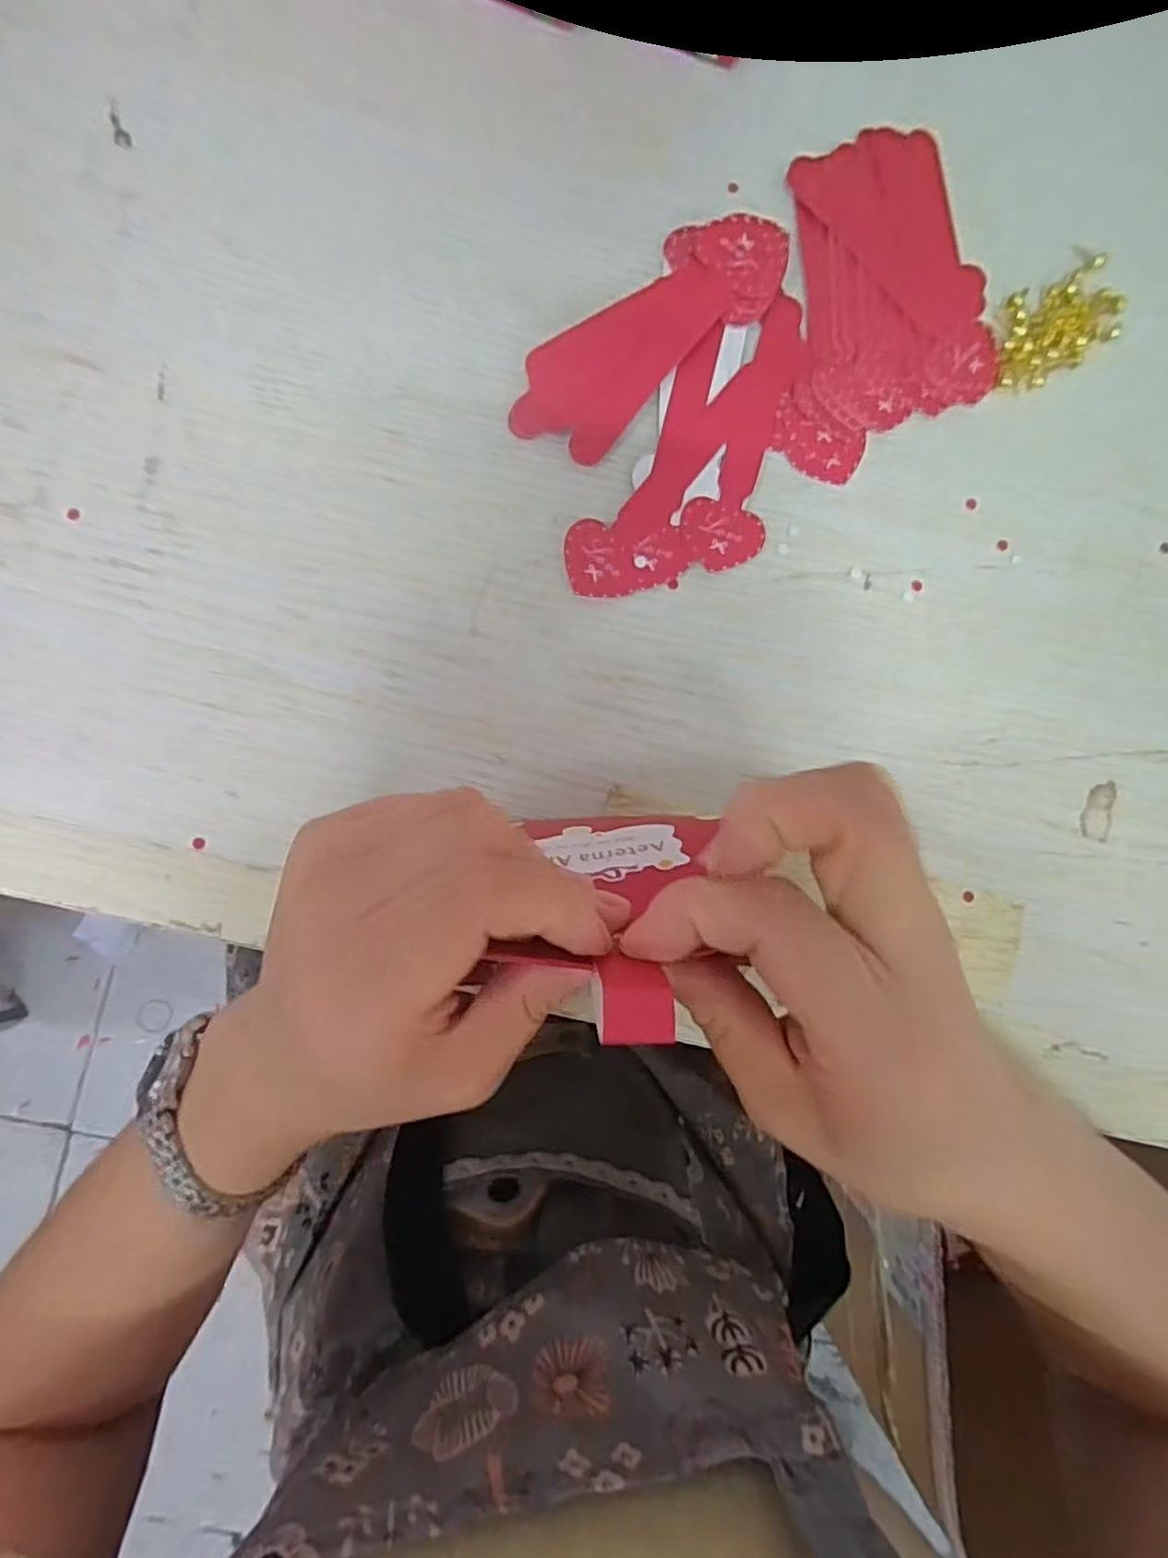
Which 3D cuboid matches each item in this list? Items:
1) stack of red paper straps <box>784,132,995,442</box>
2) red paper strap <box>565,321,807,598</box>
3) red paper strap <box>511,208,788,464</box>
[{"bbox_3d":[0.134,-0.217,0.306,0.081,0.004,0.128,-4,87,-4],"label":"stack of red paper straps"},{"bbox_3d":[0.042,-0.136,0.296,0.032,0.004,0.144,37,85,-1],"label":"red paper strap"},{"bbox_3d":[0.028,-0.186,0.296,0.133,0.008,0.046,-43,90,-5],"label":"red paper strap"}]

